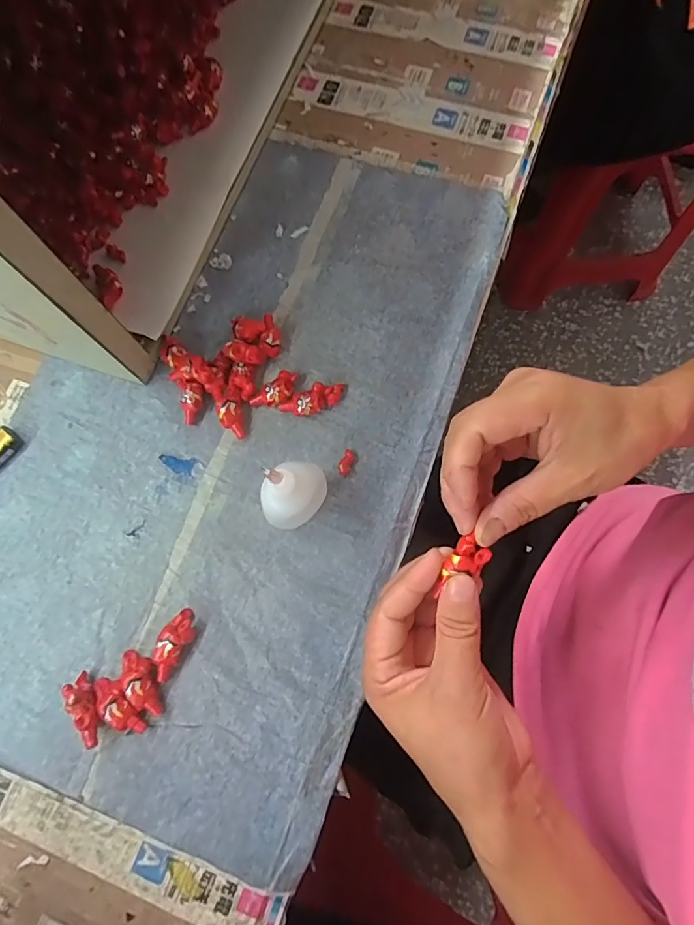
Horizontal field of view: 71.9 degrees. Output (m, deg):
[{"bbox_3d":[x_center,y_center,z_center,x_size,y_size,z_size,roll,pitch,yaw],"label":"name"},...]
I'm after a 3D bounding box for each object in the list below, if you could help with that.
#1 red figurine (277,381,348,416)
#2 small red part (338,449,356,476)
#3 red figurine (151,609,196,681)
[{"bbox_3d":[-0.022,-0.045,0.341,0.048,0.013,0.019,-31,76,-6],"label":"red figurine"},{"bbox_3d":[0.000,0.000,0.332,0.009,0.006,0.018,25,78,8],"label":"small red part"},{"bbox_3d":[-0.110,0.114,0.302,0.019,0.015,0.041,32,79,10],"label":"red figurine"}]

